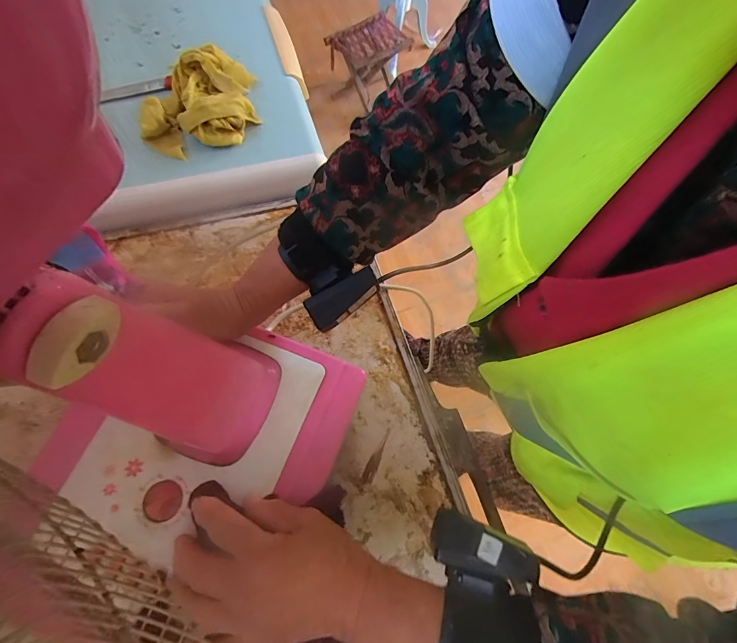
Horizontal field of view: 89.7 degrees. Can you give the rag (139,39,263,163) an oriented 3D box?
[{"bbox_3d":[-0.210,-0.292,0.486,0.123,0.042,0.162,11,68,2],"label":"rag"}]

